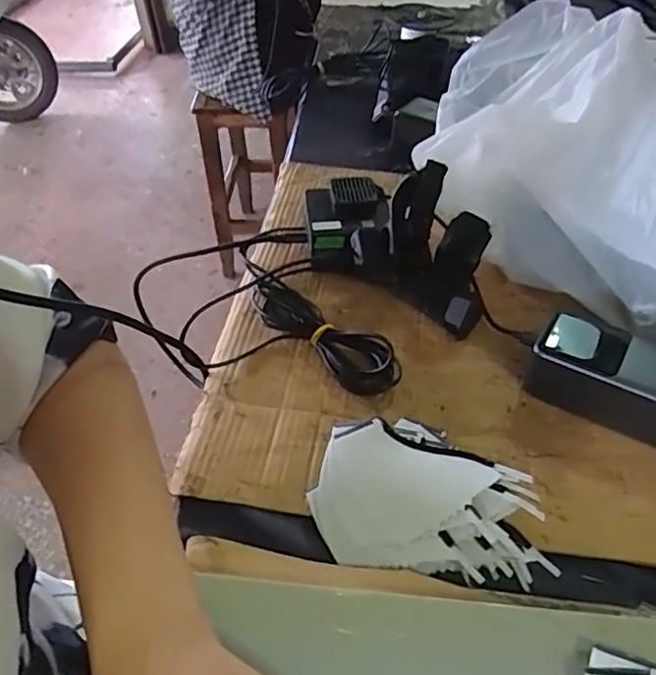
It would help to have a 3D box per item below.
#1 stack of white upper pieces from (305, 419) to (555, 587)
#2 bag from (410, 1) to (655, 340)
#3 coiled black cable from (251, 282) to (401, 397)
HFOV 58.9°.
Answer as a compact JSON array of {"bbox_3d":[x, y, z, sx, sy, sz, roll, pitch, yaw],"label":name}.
[{"bbox_3d":[0.061,0.102,0.353,0.147,0.056,0.084,7,46,8],"label":"stack of white upper pieces"},{"bbox_3d":[0.250,-0.110,0.460,0.383,0.190,0.148,28,52,25],"label":"bag"},{"bbox_3d":[-0.004,-0.002,0.470,0.145,0.024,0.041,34,55,30],"label":"coiled black cable"}]

